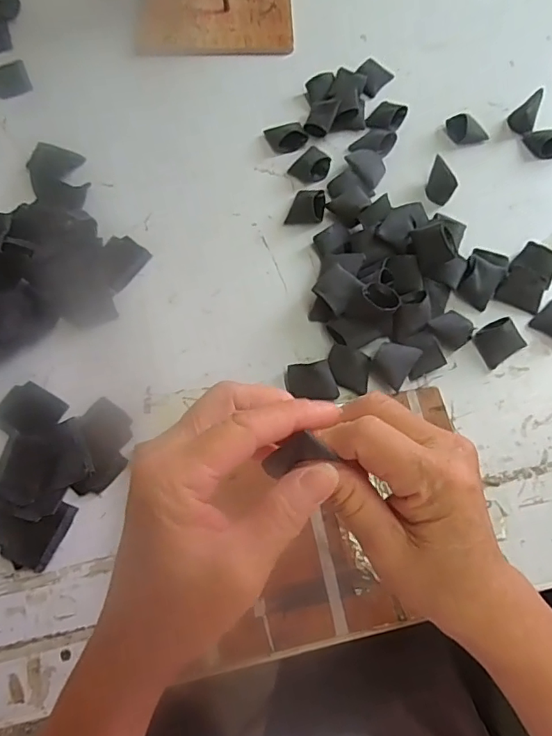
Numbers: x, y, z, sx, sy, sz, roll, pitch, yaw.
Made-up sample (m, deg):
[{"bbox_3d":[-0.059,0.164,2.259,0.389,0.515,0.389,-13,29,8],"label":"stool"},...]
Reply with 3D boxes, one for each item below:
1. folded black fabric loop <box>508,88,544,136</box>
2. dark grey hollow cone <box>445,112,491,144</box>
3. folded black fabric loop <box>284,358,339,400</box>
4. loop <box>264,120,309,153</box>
[{"bbox_3d":[0.289,-0.295,0.590,0.028,0.038,0.034,25,70,9],"label":"folded black fabric loop"},{"bbox_3d":[0.221,-0.278,0.585,0.045,0.024,0.028,-11,69,-5],"label":"dark grey hollow cone"},{"bbox_3d":[0.033,0.014,0.465,0.043,0.022,0.034,-9,68,-4],"label":"folded black fabric loop"},{"bbox_3d":[0.014,-0.264,0.575,0.042,0.021,0.043,-20,70,-9],"label":"loop"}]

